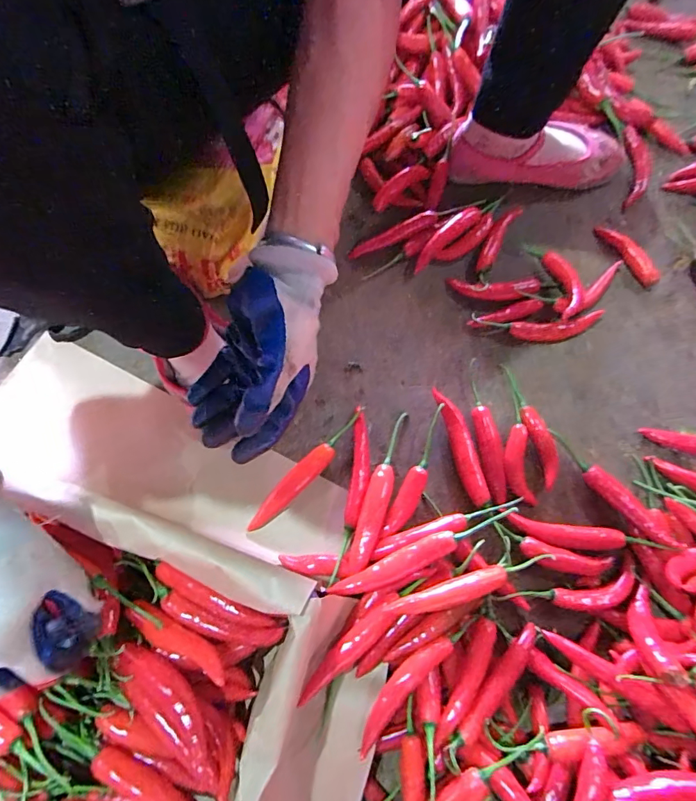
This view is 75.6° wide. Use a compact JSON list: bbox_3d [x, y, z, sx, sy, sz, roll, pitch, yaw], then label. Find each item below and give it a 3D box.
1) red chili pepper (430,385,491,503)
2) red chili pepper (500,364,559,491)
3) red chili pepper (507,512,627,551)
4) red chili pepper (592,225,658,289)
[{"bbox_3d":[0.125,0.049,0.492,0.024,0.014,0.129,-16,75,-3],"label":"red chili pepper"},{"bbox_3d":[0.206,0.025,0.501,0.024,0.013,0.143,-16,75,-3],"label":"red chili pepper"},{"bbox_3d":[0.226,0.138,0.466,0.111,0.016,0.024,8,75,3],"label":"red chili pepper"},{"bbox_3d":[0.345,-0.182,0.552,0.018,0.019,0.096,-32,77,-8],"label":"red chili pepper"}]

